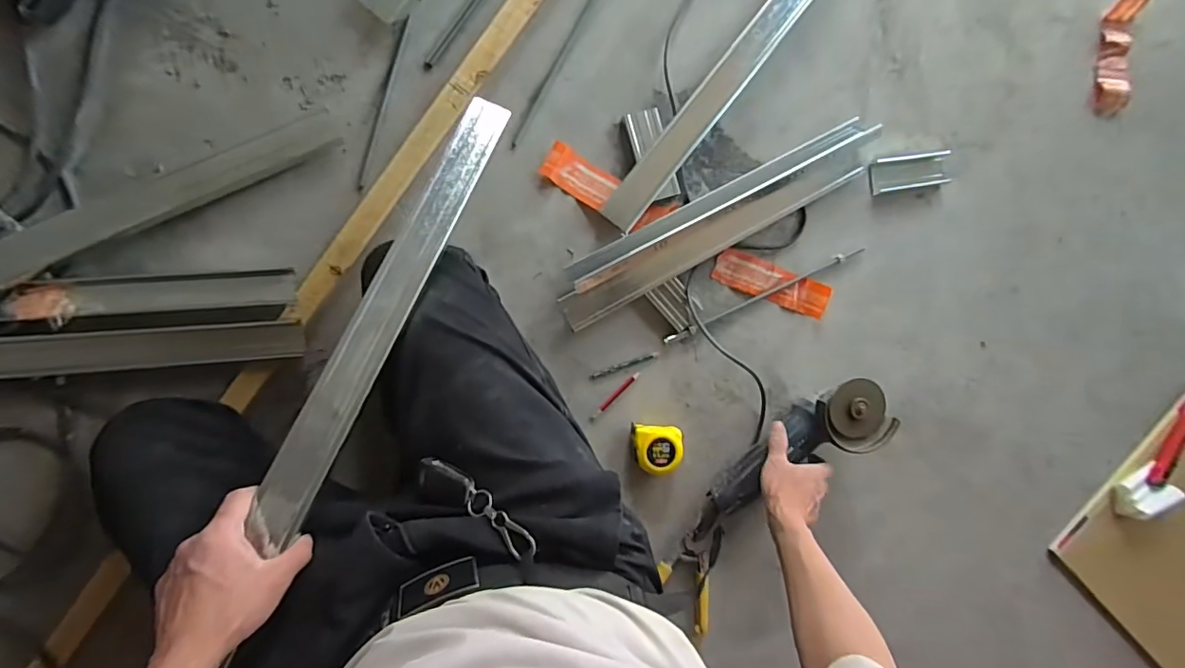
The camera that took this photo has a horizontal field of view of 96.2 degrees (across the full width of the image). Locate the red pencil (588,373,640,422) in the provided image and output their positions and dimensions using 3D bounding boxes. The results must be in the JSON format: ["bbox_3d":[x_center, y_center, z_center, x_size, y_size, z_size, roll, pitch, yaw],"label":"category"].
[{"bbox_3d":[0.032,0.092,0.779,0.099,0.008,0.011,-44,99,0],"label":"red pencil"}]

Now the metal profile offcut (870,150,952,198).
[{"bbox_3d":[0.482,-0.242,0.802,0.131,0.021,0.053,-9,98,-5],"label":"metal profile offcut"}]

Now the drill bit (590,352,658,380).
[{"bbox_3d":[0.047,0.046,0.777,0.106,0.006,0.010,-18,99,-4],"label":"drill bit"}]

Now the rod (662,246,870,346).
[{"bbox_3d":[0.256,-0.058,0.788,0.327,0.015,0.014,-25,99,-3],"label":"rod"}]

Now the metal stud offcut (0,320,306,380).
[{"bbox_3d":[-0.611,0.024,0.648,0.473,0.057,0.052,-3,97,-6],"label":"metal stud offcut"}]

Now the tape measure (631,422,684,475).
[{"bbox_3d":[0.093,0.165,0.778,0.070,0.054,0.063,3,96,-7],"label":"tape measure"}]

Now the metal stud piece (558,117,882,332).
[{"bbox_3d":[0.182,-0.160,0.755,0.509,0.043,0.088,-28,99,-3],"label":"metal stud piece"}]

